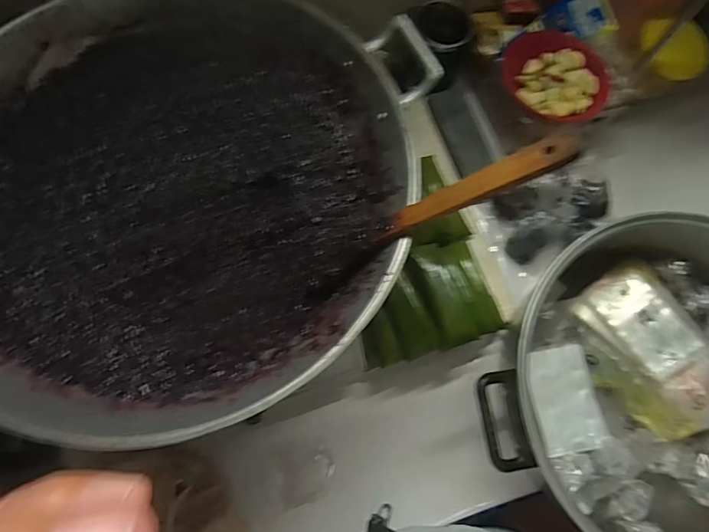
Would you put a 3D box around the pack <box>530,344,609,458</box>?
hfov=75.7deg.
[{"bbox_3d":[0.271,0.167,0.579,0.076,0.028,0.125,-9,72,-5],"label":"pack"}]

